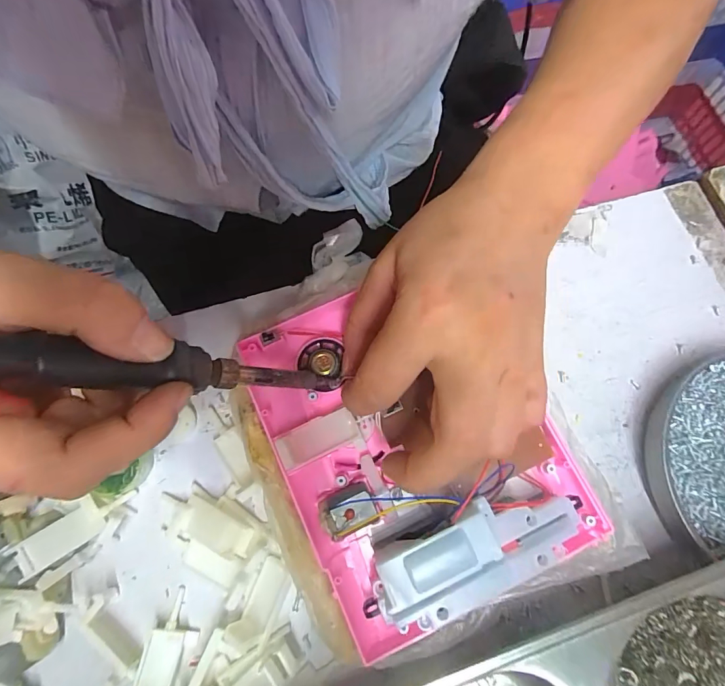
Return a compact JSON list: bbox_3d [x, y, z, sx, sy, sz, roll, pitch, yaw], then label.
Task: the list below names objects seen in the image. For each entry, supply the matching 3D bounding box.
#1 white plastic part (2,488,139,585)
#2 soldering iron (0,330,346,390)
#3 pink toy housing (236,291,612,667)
[{"bbox_3d":[-0.152,0.097,0.214,0.057,0.006,0.019,-33,75,-34],"label":"white plastic part"},{"bbox_3d":[-0.081,0.008,0.142,0.193,0.016,0.014,10,67,-43],"label":"soldering iron"},{"bbox_3d":[0.022,0.045,0.198,0.128,0.036,0.160,-26,75,-7],"label":"pink toy housing"}]

